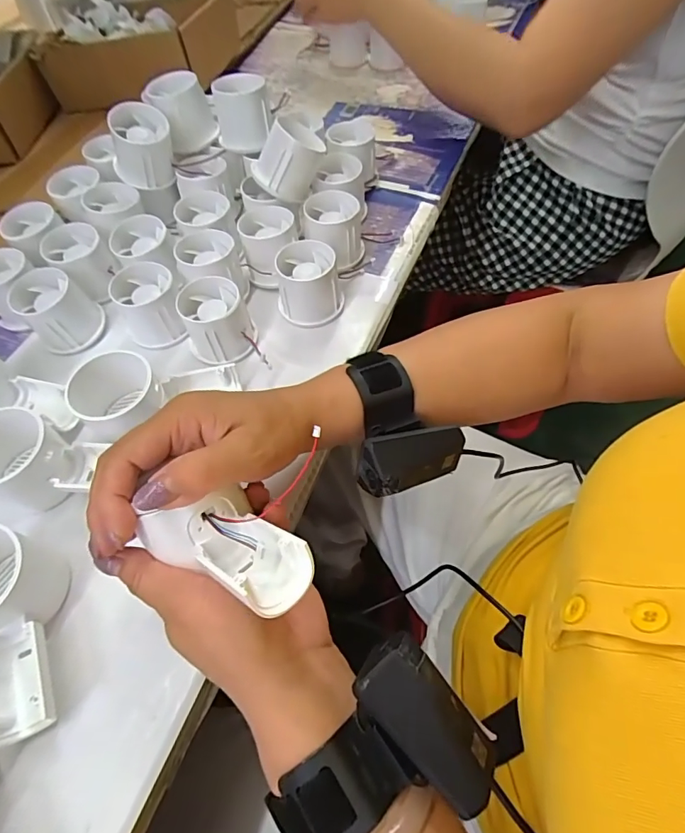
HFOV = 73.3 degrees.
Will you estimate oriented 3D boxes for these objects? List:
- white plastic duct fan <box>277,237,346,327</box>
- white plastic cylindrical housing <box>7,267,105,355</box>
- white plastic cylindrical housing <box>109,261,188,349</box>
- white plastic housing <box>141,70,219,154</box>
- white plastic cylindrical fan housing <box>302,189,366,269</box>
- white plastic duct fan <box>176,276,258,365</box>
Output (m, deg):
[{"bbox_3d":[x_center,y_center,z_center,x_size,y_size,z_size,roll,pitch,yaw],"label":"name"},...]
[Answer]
[{"bbox_3d":[-0.029,-0.114,0.401,0.054,0.050,0.050,-8,59,-2],"label":"white plastic duct fan"},{"bbox_3d":[-0.246,-0.093,0.400,0.050,0.050,0.055,37,67,21],"label":"white plastic cylindrical housing"},{"bbox_3d":[-0.166,-0.096,0.398,0.052,0.045,0.057,-1,59,2],"label":"white plastic cylindrical housing"},{"bbox_3d":[-0.158,-0.300,0.457,0.055,0.055,0.060,-22,61,-11],"label":"white plastic housing"},{"bbox_3d":[-0.008,-0.176,0.438,0.054,0.051,0.048,-2,59,1],"label":"white plastic cylindrical fan housing"},{"bbox_3d":[-0.105,-0.080,0.386,0.054,0.047,0.056,-1,59,2],"label":"white plastic duct fan"}]

